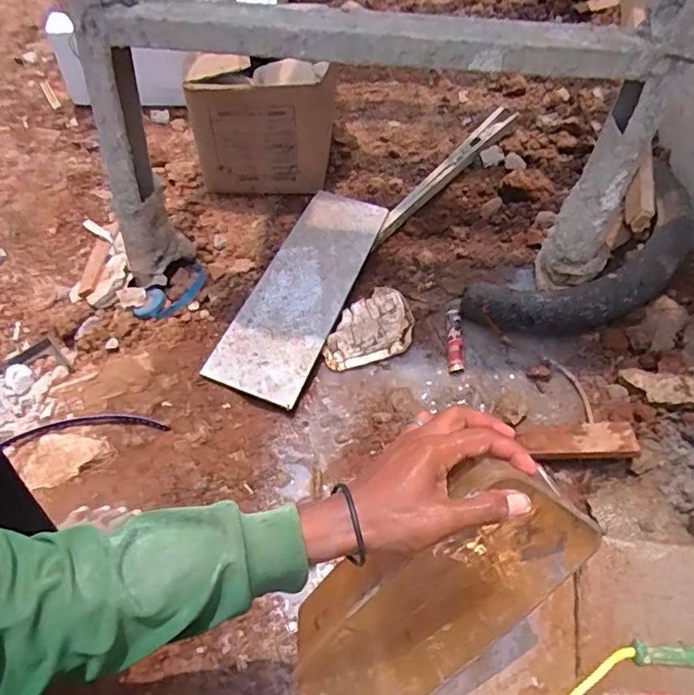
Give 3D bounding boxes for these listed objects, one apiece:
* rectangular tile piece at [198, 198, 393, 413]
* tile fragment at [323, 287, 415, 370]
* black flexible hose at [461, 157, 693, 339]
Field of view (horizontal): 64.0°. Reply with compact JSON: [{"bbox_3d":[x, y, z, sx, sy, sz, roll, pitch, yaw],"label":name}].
[{"bbox_3d":[-0.070,-0.099,0.895,0.150,0.016,0.409,18,59,14],"label":"rectangular tile piece"},{"bbox_3d":[0.034,-0.023,0.870,0.162,0.017,0.105,-32,75,-17],"label":"tile fragment"},{"bbox_3d":[0.391,-0.123,0.871,0.413,0.094,0.171,-28,57,-14],"label":"black flexible hose"}]

